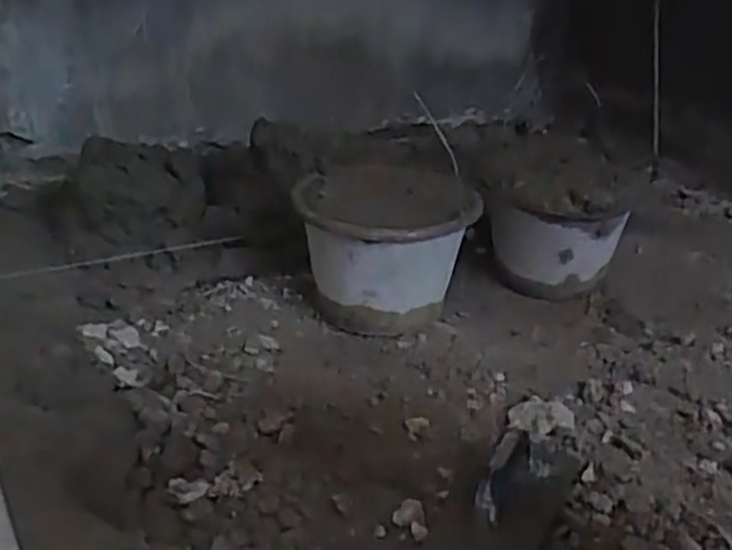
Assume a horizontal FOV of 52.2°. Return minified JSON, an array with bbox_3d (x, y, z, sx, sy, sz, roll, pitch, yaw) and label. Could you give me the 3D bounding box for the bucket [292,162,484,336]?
[{"bbox_3d":[0.036,-0.043,1.151,0.248,0.200,0.291,11,26,14],"label":"bucket"}]

